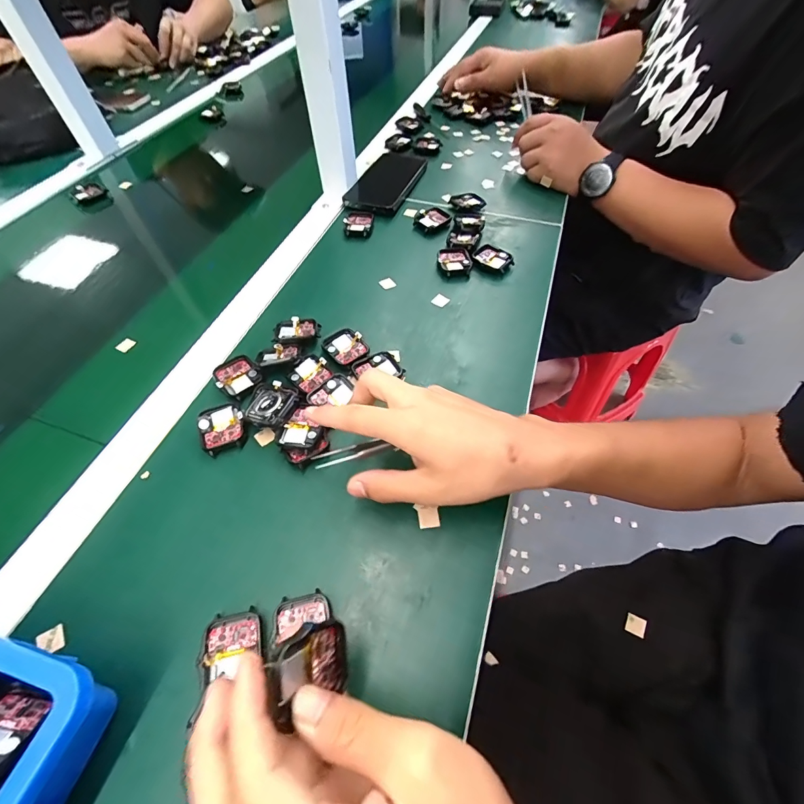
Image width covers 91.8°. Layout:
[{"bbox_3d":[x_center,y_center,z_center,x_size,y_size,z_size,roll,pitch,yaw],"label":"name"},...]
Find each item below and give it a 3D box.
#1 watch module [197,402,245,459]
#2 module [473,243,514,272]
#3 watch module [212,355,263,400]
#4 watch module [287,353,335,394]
[{"bbox_3d":[-0.158,0.022,0.341,0.037,0.009,0.044,-20,57,-12],"label":"watch module"},{"bbox_3d":[0.111,-0.175,0.476,0.046,0.010,0.035,34,62,22],"label":"module"},{"bbox_3d":[-0.157,-0.025,0.374,0.043,0.006,0.039,35,63,23],"label":"watch module"},{"bbox_3d":[-0.088,-0.029,0.372,0.036,0.008,0.035,35,63,23],"label":"watch module"}]

